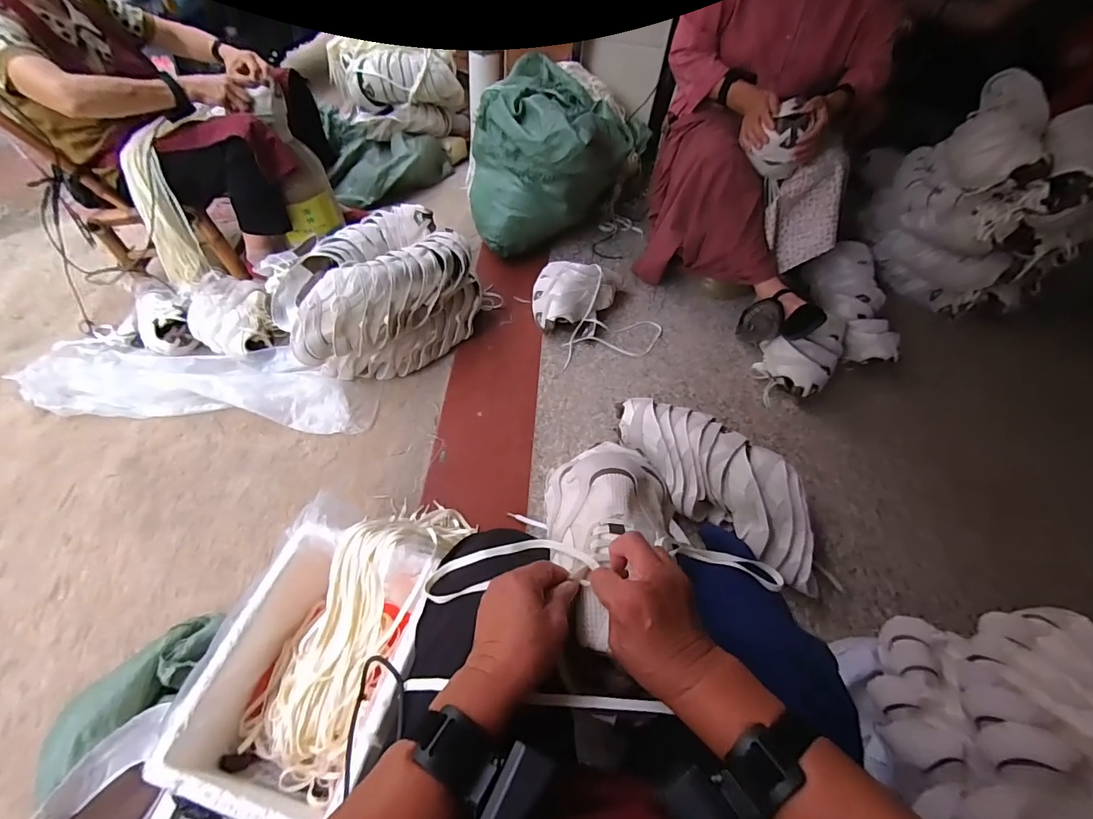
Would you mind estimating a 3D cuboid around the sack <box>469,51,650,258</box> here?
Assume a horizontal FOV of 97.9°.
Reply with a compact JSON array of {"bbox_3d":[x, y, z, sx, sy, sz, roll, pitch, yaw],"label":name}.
[{"bbox_3d":[0.000,-0.813,1.489,0.444,0.383,0.592,-1,53,-7],"label":"sack"}]

